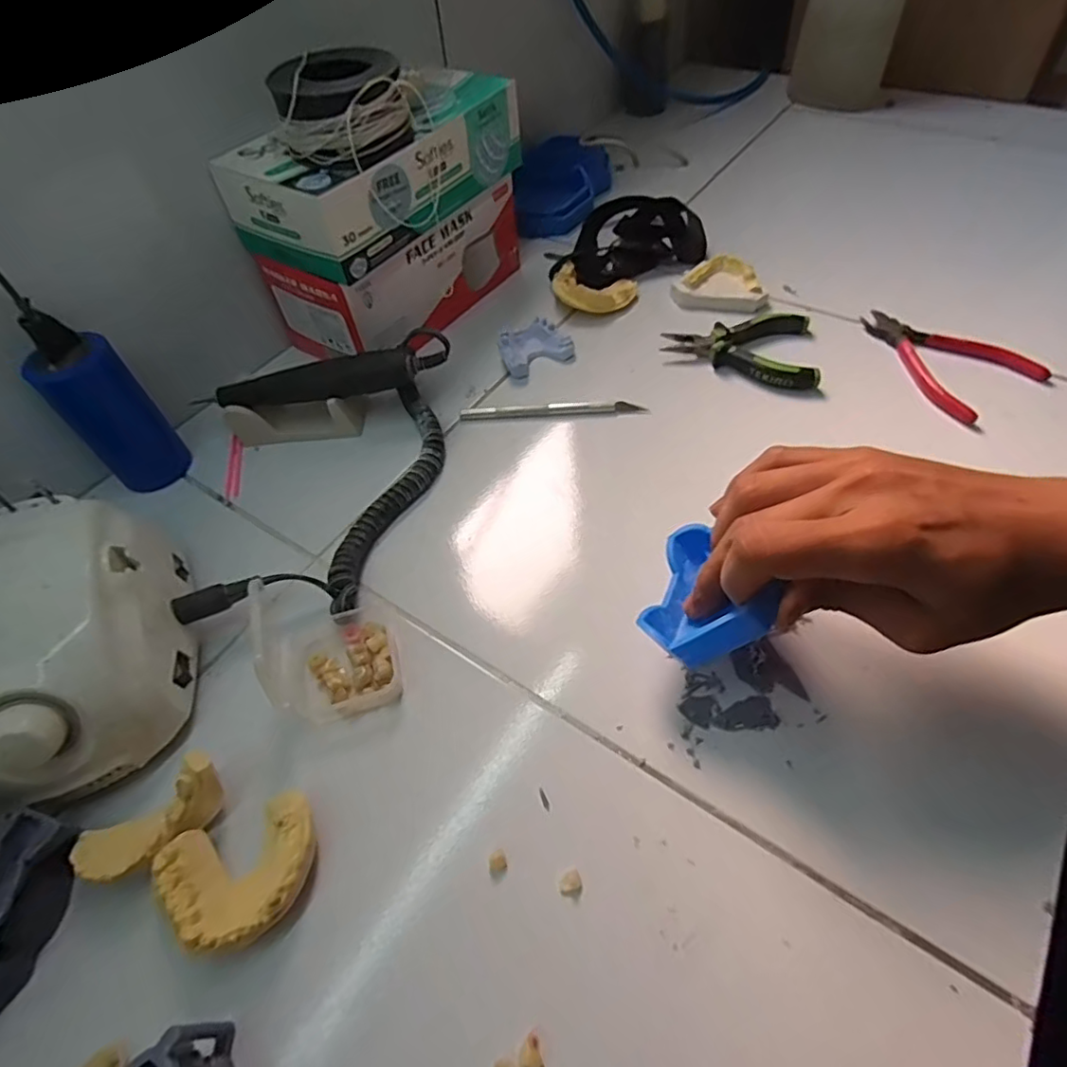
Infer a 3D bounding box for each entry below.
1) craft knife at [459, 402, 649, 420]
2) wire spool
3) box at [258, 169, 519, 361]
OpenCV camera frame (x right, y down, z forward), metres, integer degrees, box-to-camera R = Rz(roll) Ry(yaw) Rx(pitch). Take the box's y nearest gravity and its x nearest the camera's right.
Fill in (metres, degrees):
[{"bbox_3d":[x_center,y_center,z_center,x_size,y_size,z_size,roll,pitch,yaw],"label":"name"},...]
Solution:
[{"bbox_3d":[0.014,-0.092,0.446,0.136,0.009,0.008,-1,53,4],"label":"craft knife"},{"bbox_3d":[-0.121,-0.273,0.387,0.088,0.045,0.069,-14,53,-6],"label":"wire spool"},{"bbox_3d":[-0.103,-0.228,0.507,0.094,0.079,0.213,32,62,26],"label":"box"}]

